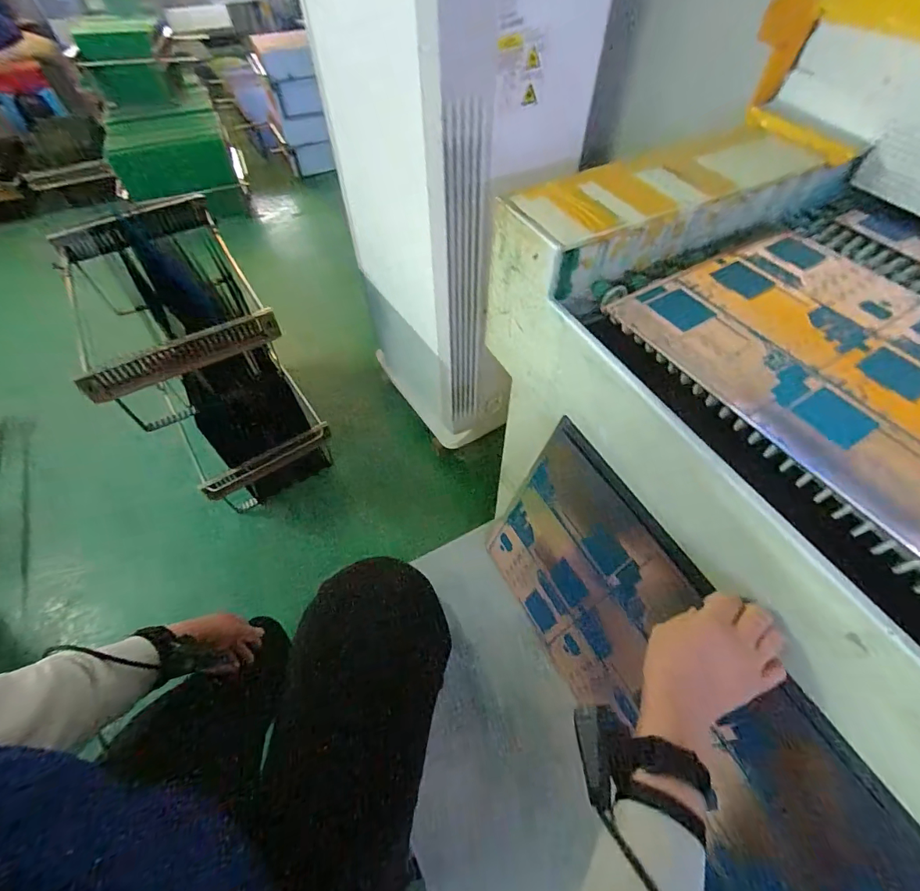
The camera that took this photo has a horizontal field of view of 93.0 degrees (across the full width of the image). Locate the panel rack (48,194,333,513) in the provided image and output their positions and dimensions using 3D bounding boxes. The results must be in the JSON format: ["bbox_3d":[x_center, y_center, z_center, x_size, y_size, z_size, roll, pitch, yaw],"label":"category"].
[{"bbox_3d":[-0.797,-0.265,1.387,0.409,0.646,0.723,-29,59,-18],"label":"panel rack"}]

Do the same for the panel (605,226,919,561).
[{"bbox_3d":[0.511,-0.041,0.458,0.377,0.011,0.616,-27,59,-17],"label":"panel"}]

